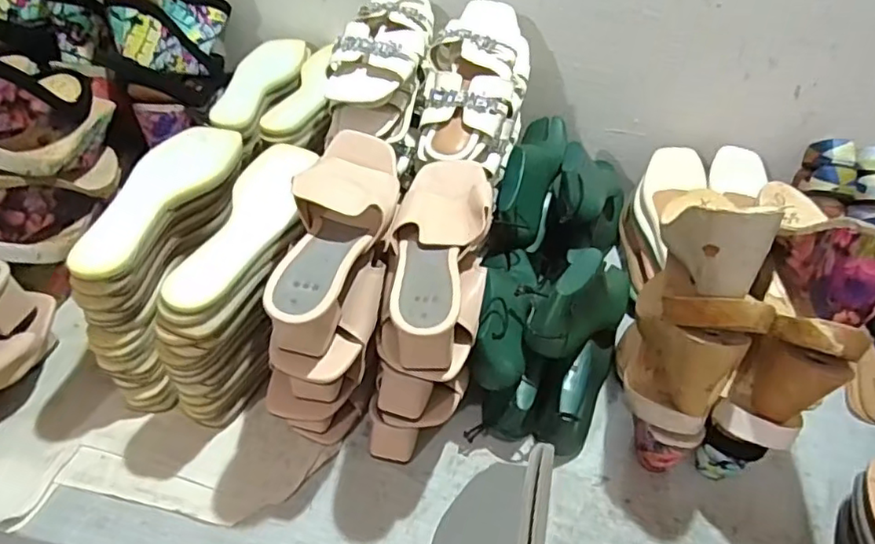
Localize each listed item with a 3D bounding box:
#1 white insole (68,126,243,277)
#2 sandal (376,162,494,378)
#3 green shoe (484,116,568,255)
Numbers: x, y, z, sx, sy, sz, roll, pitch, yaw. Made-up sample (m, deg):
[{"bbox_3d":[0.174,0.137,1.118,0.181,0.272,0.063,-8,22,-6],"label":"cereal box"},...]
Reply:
[{"bbox_3d":[-0.287,-0.079,0.612,0.080,0.019,0.229,20,48,4],"label":"white insole"},{"bbox_3d":[0.002,-0.015,0.581,0.093,0.088,0.244,5,44,0],"label":"sandal"},{"bbox_3d":[0.132,-0.132,0.837,0.069,0.107,0.230,16,58,11],"label":"green shoe"}]

